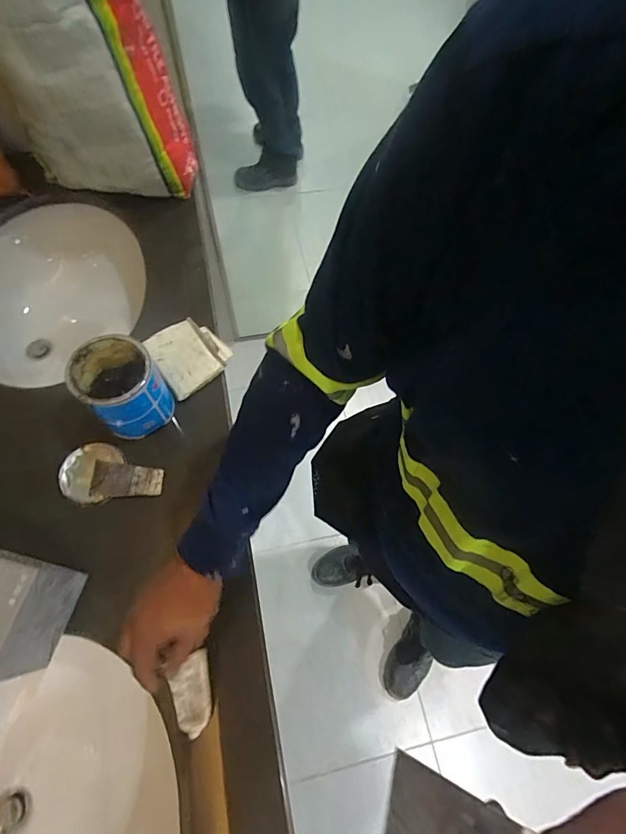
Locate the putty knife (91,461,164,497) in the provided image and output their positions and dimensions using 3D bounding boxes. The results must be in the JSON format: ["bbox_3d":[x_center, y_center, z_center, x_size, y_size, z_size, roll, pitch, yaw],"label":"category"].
[{"bbox_3d":[-0.274,0.092,0.608,0.100,0.007,0.049,4,67,-1],"label":"putty knife"}]

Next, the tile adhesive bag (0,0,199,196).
[{"bbox_3d":[-0.339,-0.526,0.608,0.258,0.436,0.185,-17,69,-10],"label":"tile adhesive bag"}]

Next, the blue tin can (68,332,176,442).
[{"bbox_3d":[-0.272,-0.042,0.599,0.101,0.122,0.107,1,67,-3],"label":"blue tin can"}]

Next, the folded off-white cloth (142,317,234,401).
[{"bbox_3d":[-0.210,-0.109,0.693,0.114,0.022,0.133,-36,73,-16],"label":"folded off-white cloth"}]

